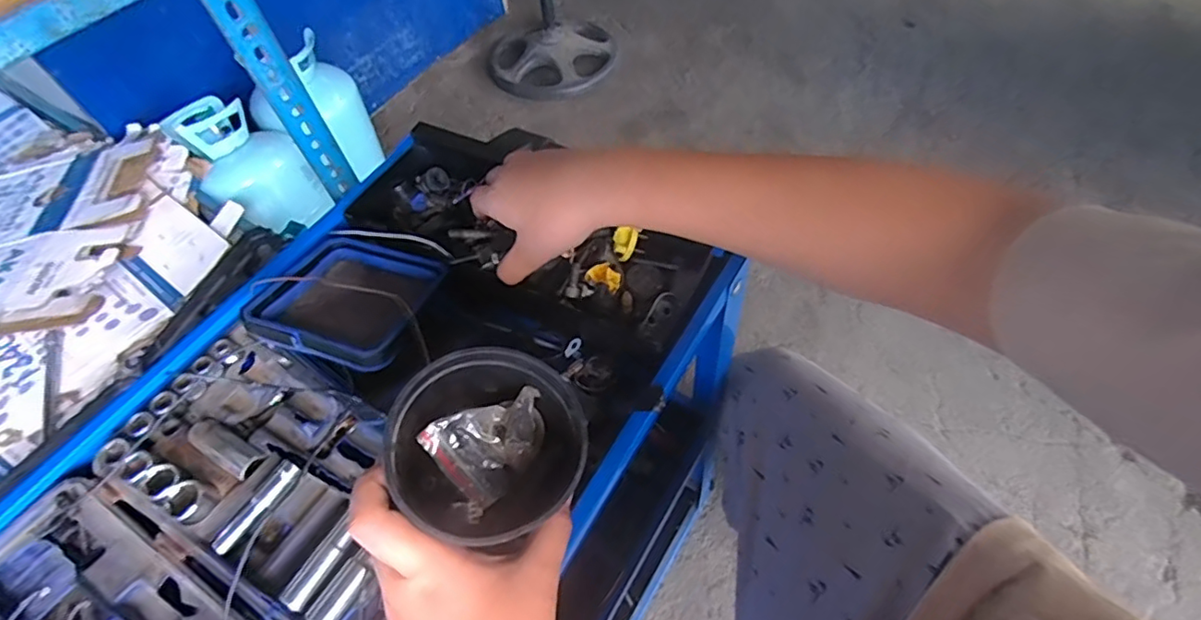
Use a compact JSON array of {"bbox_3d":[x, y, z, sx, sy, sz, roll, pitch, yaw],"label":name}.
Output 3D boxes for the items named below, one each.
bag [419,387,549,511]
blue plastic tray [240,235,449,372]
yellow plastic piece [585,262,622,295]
[{"bbox_3d":[-0.064,0.075,0.346,0.052,0.023,0.066,38,67,25],"label":"bag"},{"bbox_3d":[-0.193,-0.010,0.446,0.121,0.026,0.117,10,41,9],"label":"blue plastic tray"},{"bbox_3d":[0.004,-0.025,0.453,0.022,0.010,0.027,-30,60,-15],"label":"yellow plastic piece"}]

